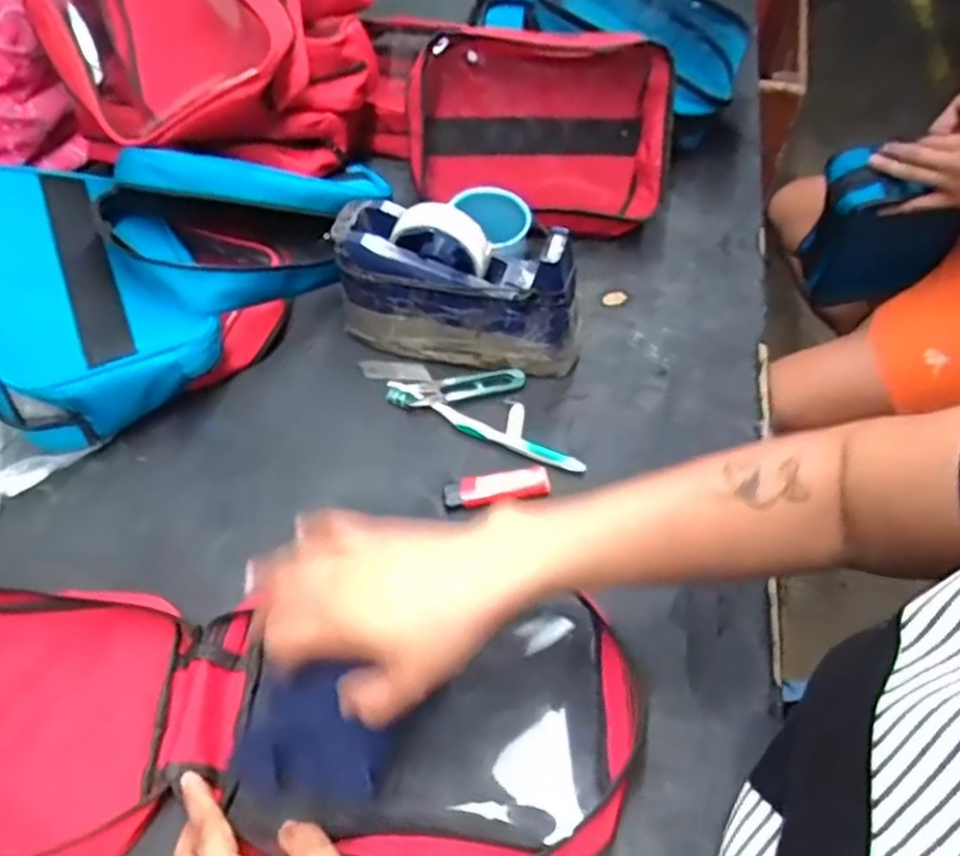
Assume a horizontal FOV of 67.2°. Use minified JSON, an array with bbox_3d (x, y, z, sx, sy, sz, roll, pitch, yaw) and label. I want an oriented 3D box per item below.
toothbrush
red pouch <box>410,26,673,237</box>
[{"bbox_3d":[0.002,-0.001,0.589,0.176,0.012,0.015,21,56,15],"label":"toothbrush"},{"bbox_3d":[0.058,-0.286,0.701,0.244,0.177,0.097,-2,38,-2],"label":"red pouch"}]

